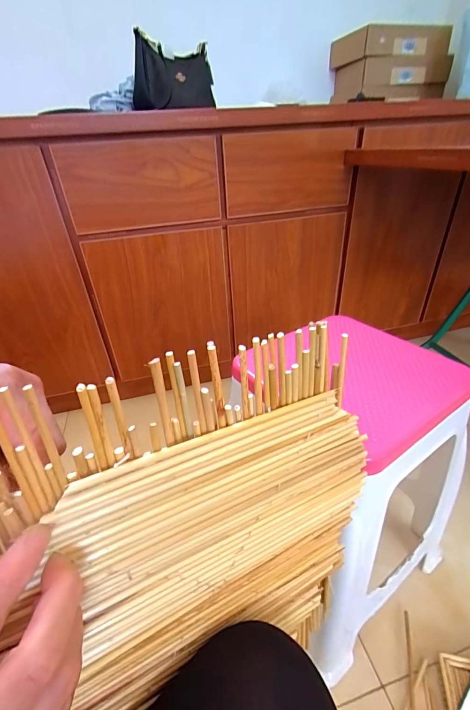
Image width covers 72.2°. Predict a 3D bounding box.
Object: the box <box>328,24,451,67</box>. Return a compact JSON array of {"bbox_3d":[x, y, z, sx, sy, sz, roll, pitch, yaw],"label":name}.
[{"bbox_3d":[0.588,-1.169,1.214,0.397,0.094,0.184,-10,34,-10],"label":"box"}]

